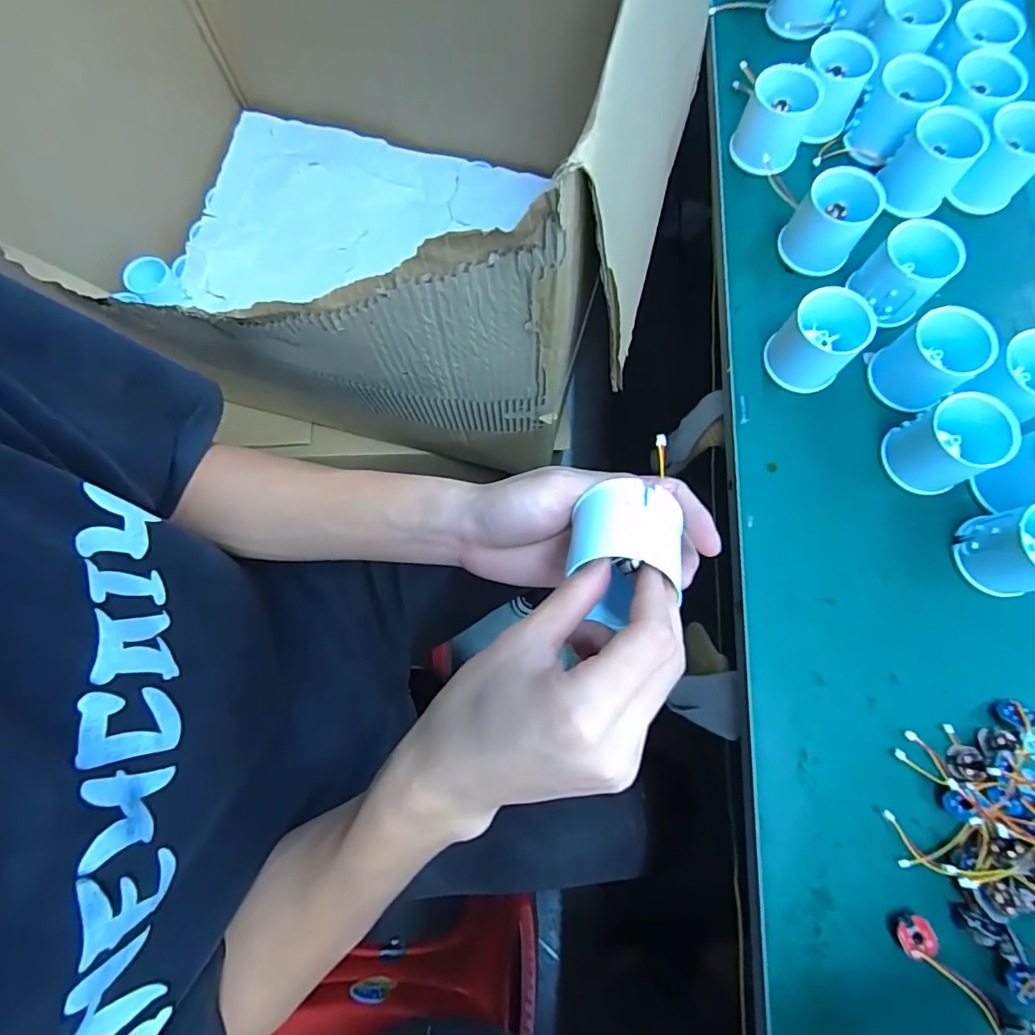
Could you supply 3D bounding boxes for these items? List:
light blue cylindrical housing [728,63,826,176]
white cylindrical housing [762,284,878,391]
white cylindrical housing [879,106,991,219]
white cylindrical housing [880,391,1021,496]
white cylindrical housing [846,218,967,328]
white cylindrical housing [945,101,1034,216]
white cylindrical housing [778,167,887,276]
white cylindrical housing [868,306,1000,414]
[{"bbox_3d":[0.212,-0.326,0.436,0.055,0.056,0.056,26,78,7],"label":"light blue cylindrical housing"},{"bbox_3d":[0.217,-0.127,0.380,0.050,0.057,0.051,0,76,1],"label":"white cylindrical housing"},{"bbox_3d":[0.332,-0.286,0.423,0.052,0.057,0.052,0,76,1],"label":"white cylindrical housing"},{"bbox_3d":[0.293,-0.050,0.358,0.048,0.058,0.052,0,76,1],"label":"white cylindrical housing"},{"bbox_3d":[0.285,-0.181,0.388,0.054,0.046,0.054,0,76,1],"label":"white cylindrical housing"},{"bbox_3d":[0.382,-0.280,0.413,0.050,0.051,0.060,41,80,10],"label":"white cylindrical housing"},{"bbox_3d":[0.241,-0.229,0.406,0.051,0.054,0.052,0,76,1],"label":"white cylindrical housing"},{"bbox_3d":[0.292,-0.111,0.374,0.051,0.057,0.052,0,76,1],"label":"white cylindrical housing"}]

